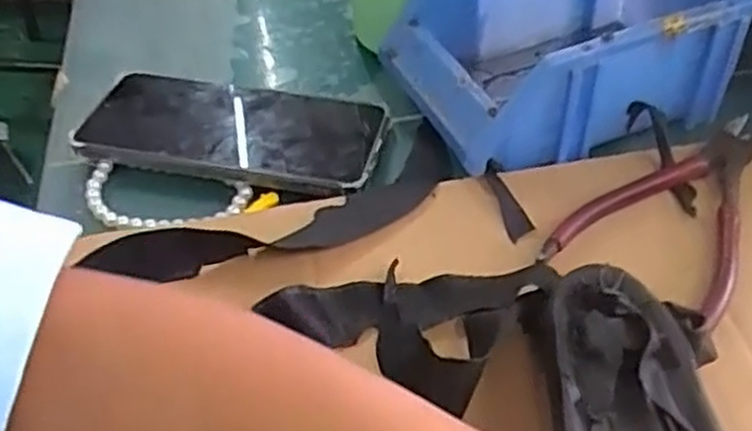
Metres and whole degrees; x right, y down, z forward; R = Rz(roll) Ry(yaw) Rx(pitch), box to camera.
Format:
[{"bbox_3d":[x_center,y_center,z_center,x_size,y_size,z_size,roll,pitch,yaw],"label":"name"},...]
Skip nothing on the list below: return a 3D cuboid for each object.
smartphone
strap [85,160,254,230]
[{"bbox_3d":[-0.078,-0.049,0.428,0.161,0.010,0.075,7,42,8],"label":"smartphone"},{"bbox_3d":[-0.111,-0.007,0.402,0.087,0.011,0.038,8,48,9],"label":"strap"}]

